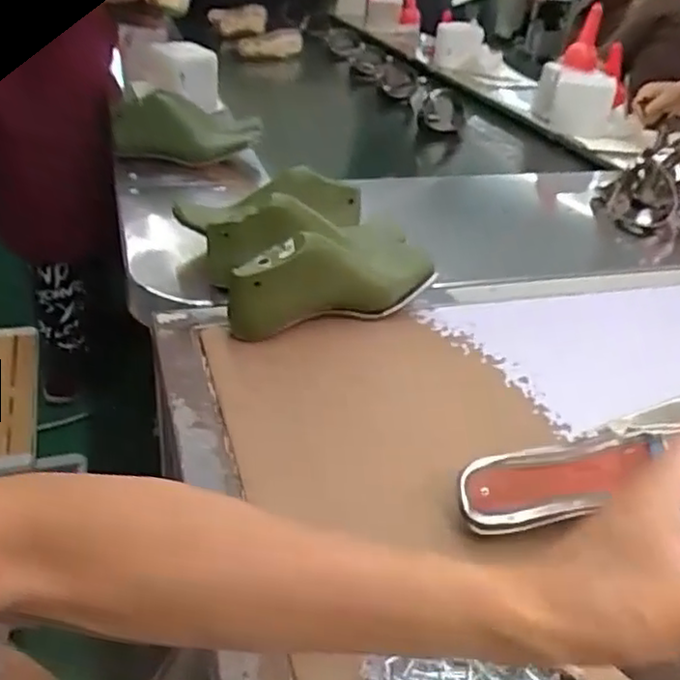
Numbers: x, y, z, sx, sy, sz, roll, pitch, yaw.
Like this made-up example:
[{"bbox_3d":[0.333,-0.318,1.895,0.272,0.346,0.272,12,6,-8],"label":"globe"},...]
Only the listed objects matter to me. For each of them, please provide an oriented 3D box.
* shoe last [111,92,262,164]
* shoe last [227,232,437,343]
[{"bbox_3d":[-0.247,-0.340,1.124,0.236,0.084,0.101,2,31,-7],"label":"shoe last"},{"bbox_3d":[-0.001,-0.063,0.729,0.250,0.105,0.069,-19,39,-36],"label":"shoe last"}]

